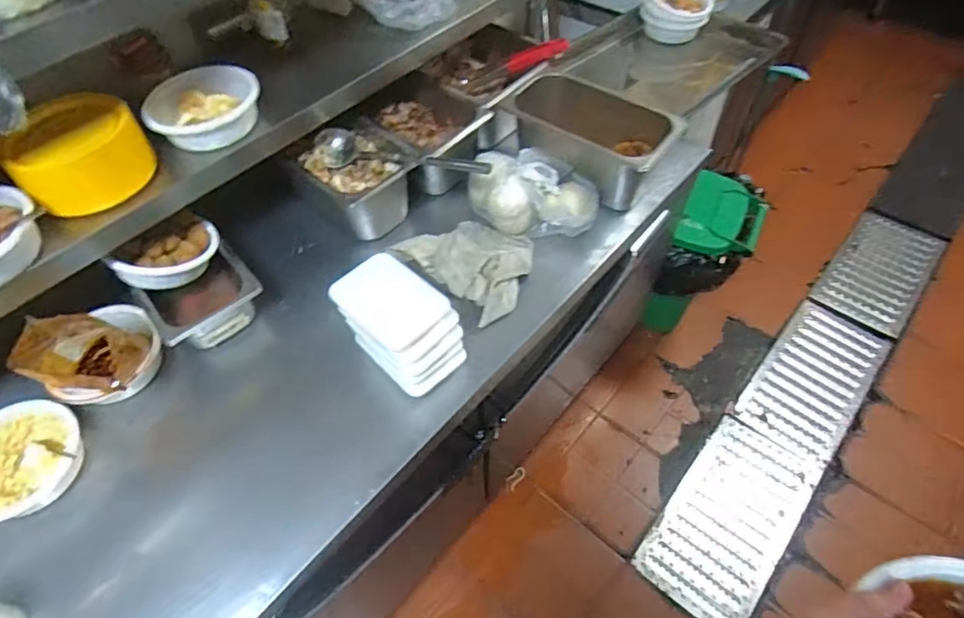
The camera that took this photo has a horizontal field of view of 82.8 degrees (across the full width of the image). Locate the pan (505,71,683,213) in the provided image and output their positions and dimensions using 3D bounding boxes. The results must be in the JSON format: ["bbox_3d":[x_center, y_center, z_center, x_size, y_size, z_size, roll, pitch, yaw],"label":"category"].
[{"bbox_3d":[0.202,-0.327,1.070,0.318,0.136,0.172,29,60,22],"label":"pan"}]

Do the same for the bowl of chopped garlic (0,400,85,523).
[{"bbox_3d":[-0.663,0.225,0.790,0.156,0.077,0.170,-1,53,2],"label":"bowl of chopped garlic"}]

